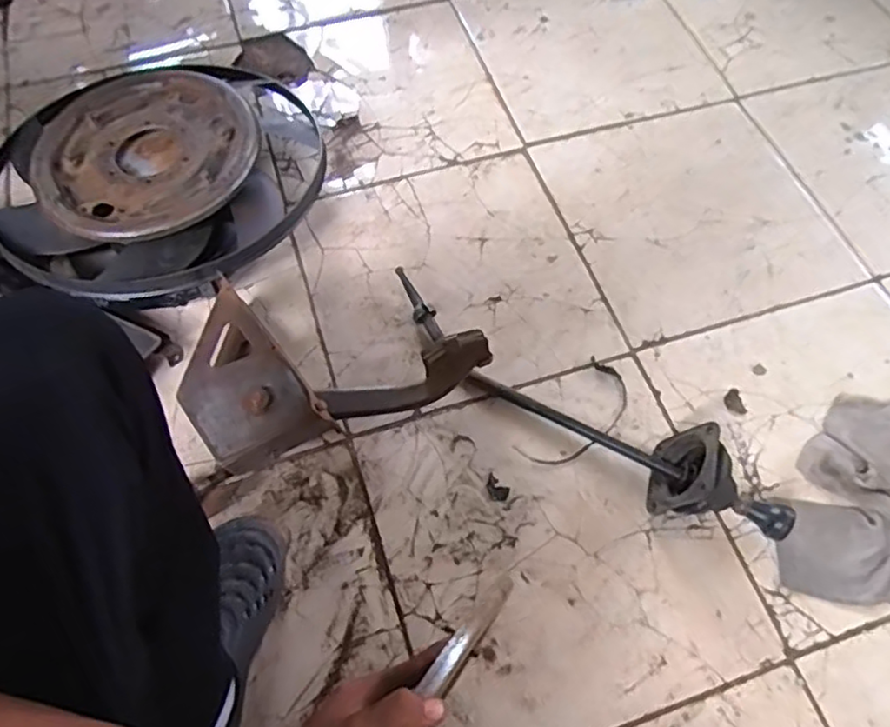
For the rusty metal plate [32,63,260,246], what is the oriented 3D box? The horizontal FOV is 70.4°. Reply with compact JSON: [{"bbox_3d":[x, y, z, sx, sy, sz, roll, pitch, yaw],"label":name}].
[{"bbox_3d":[-0.405,-0.293,0.861,0.283,0.034,0.286,0,62,0],"label":"rusty metal plate"}]

